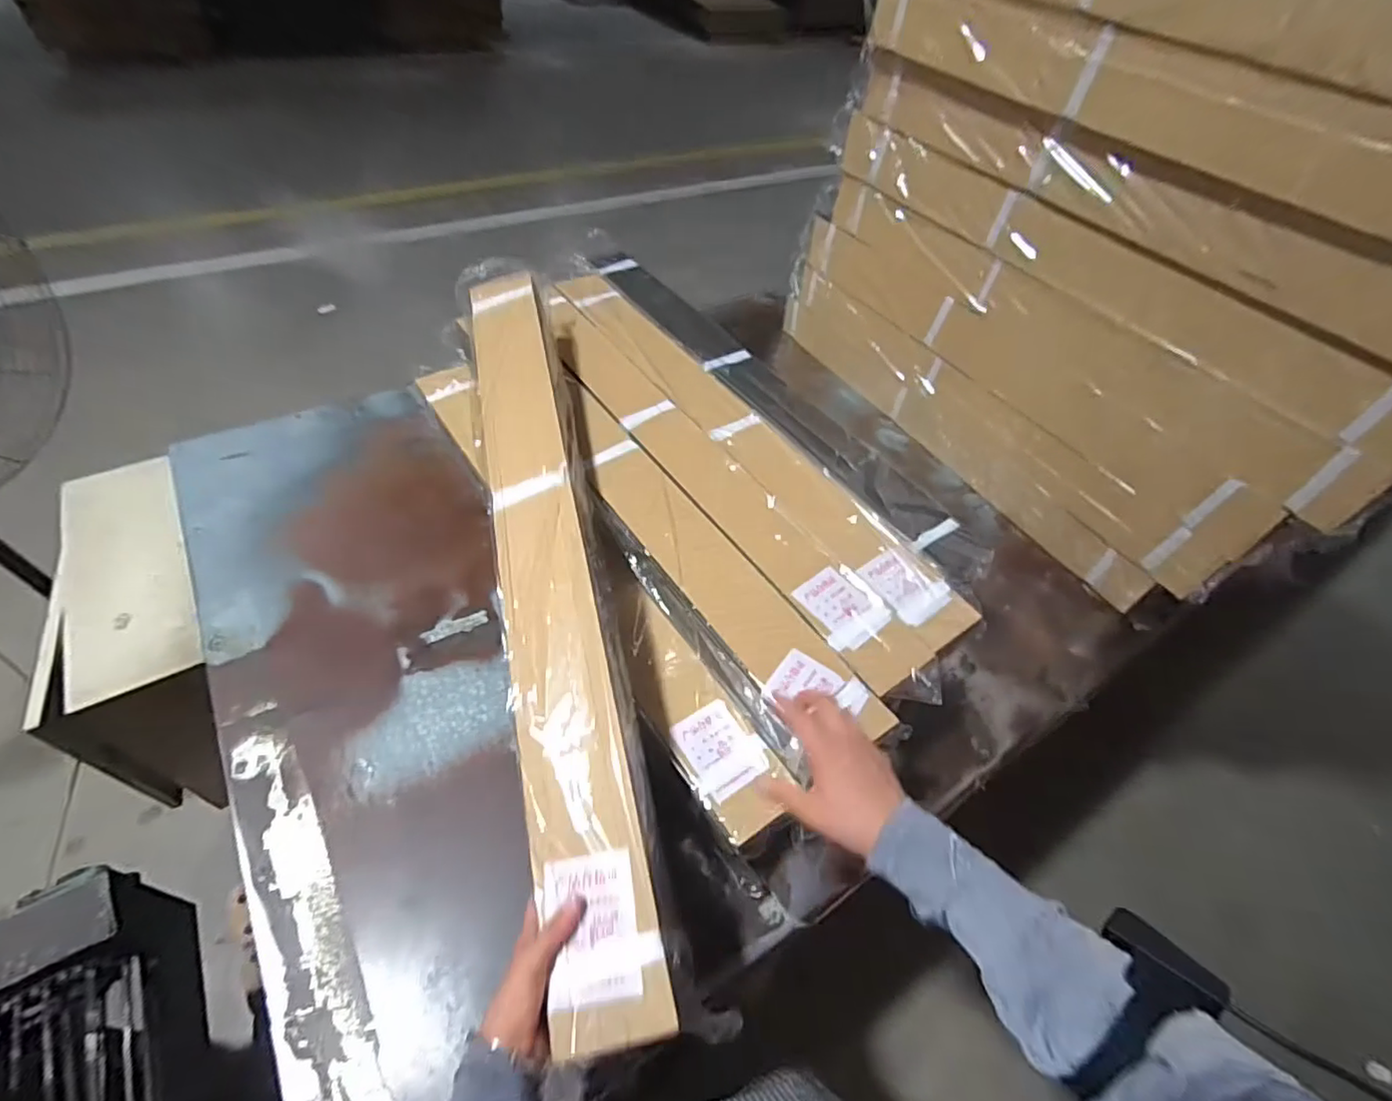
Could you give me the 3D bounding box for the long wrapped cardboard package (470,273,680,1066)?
[{"bbox_3d":[-0.182,-0.013,0.736,0.114,0.066,0.983,-9,57,-13],"label":"long wrapped cardboard package"}]

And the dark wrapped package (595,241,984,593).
[{"bbox_3d":[0.102,-0.305,1.081,0.132,0.052,1.006,-26,57,-24],"label":"dark wrapped package"}]

